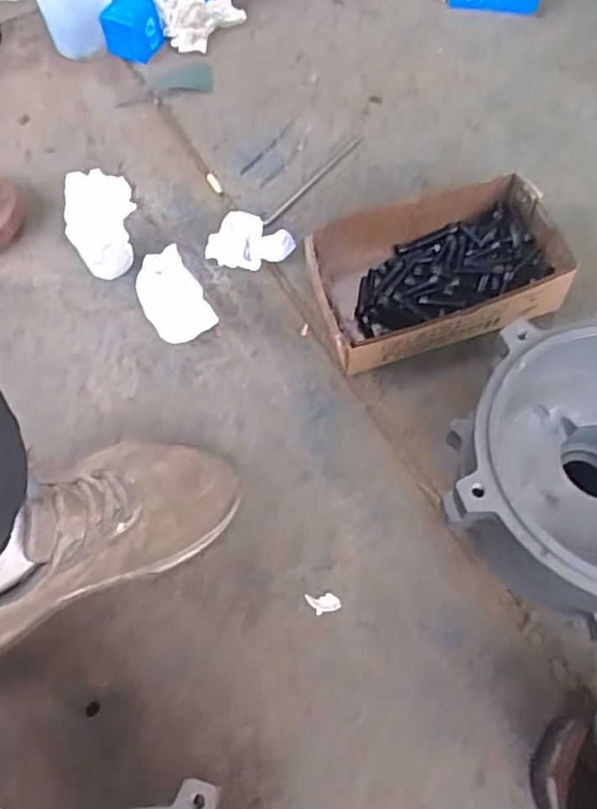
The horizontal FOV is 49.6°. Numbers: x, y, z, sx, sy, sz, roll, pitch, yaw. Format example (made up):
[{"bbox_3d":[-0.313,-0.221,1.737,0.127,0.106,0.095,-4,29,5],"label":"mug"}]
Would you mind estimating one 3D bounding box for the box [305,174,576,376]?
[{"bbox_3d":[0.141,-0.132,0.658,0.249,0.073,0.148,-17,63,-5],"label":"box"}]

